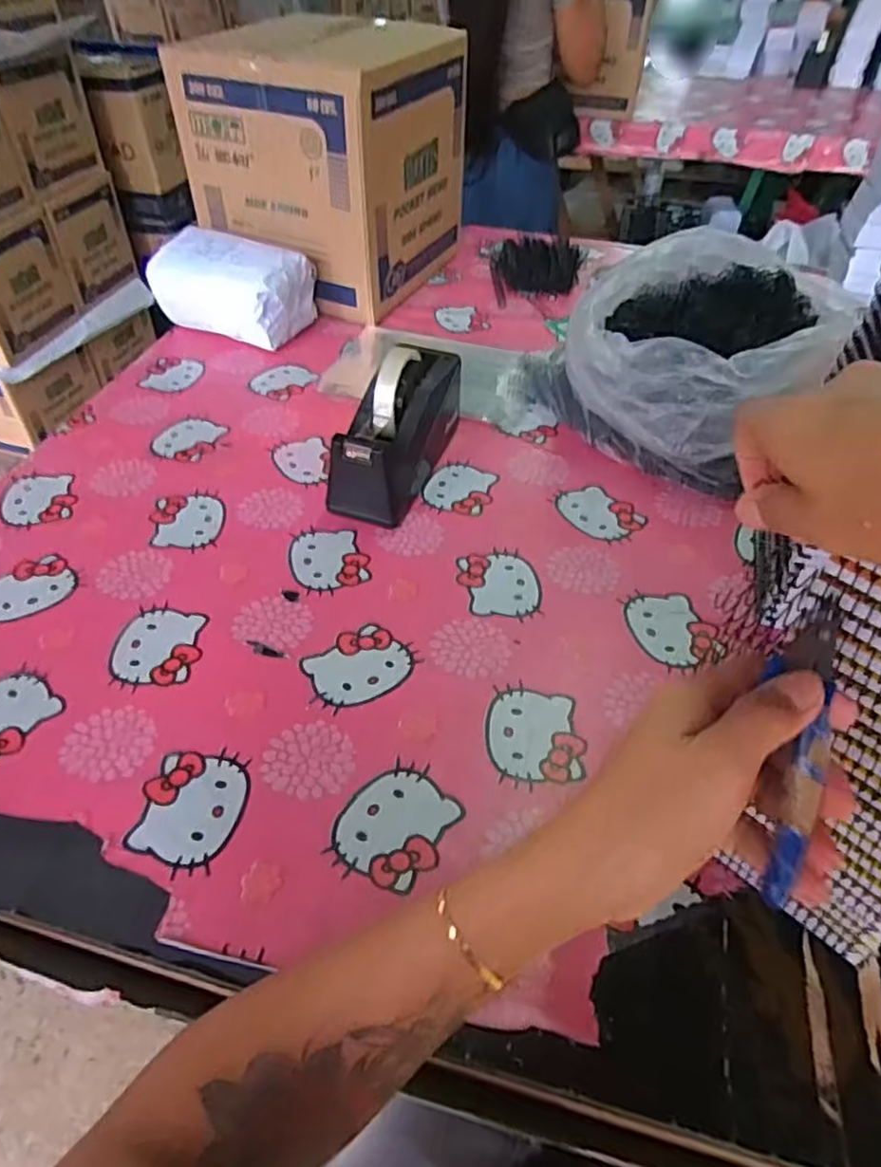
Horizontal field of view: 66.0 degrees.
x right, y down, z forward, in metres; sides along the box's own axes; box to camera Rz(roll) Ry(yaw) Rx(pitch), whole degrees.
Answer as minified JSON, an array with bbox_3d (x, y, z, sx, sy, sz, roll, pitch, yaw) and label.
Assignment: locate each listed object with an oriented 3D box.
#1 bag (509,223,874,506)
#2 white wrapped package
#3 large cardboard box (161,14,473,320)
[{"bbox_3d":[0.266,-0.264,0.762,0.282,0.150,0.266,33,55,26],"label":"bag"},{"bbox_3d":[-0.277,-0.395,0.904,0.191,0.106,0.130,21,51,18],"label":"white wrapped package"},{"bbox_3d":[-0.154,-0.598,0.960,0.287,0.290,0.311,20,50,17],"label":"large cardboard box"}]

